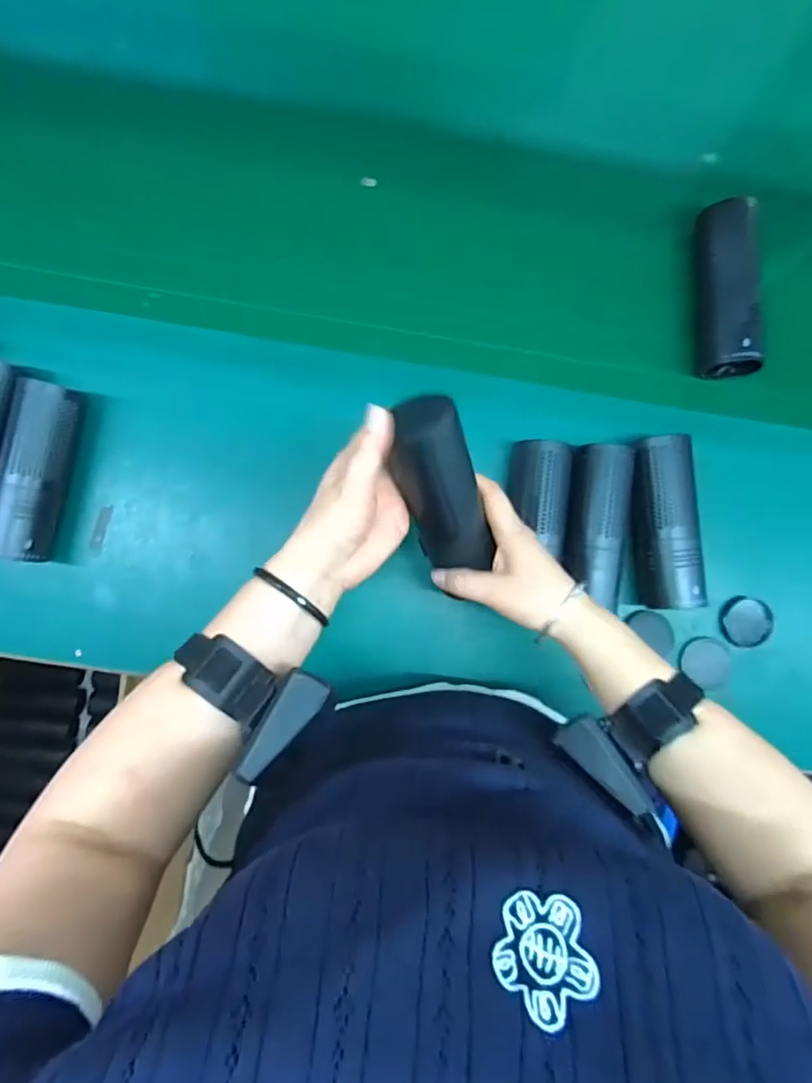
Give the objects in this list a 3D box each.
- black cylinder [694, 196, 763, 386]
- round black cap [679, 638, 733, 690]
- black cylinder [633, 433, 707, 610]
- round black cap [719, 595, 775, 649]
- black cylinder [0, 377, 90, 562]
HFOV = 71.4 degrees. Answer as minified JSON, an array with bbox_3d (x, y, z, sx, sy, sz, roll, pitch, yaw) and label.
[{"bbox_3d":[0.316,-0.250,0.552,0.046,0.051,0.166,-4,88,-3],"label":"black cylinder"},{"bbox_3d":[0.304,0.121,0.571,0.057,0.008,0.045,31,87,-1],"label":"round black cap"},{"bbox_3d":[0.247,-0.018,0.542,0.057,0.058,0.159,-5,89,-3],"label":"black cylinder"},{"bbox_3d":[0.340,0.081,0.566,0.051,0.012,0.050,0,88,-2],"label":"round black cap"},{"bbox_3d":[-0.346,-0.065,0.528,0.048,0.048,0.161,12,88,-2],"label":"black cylinder"}]

